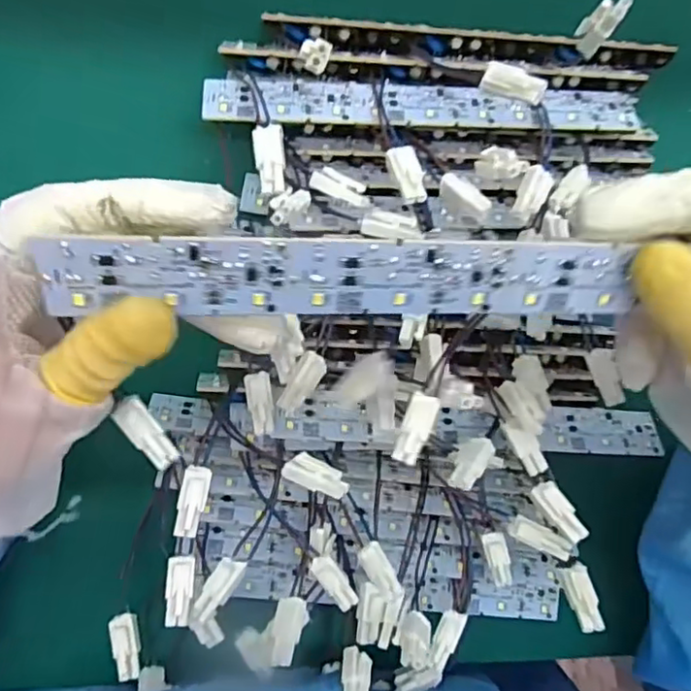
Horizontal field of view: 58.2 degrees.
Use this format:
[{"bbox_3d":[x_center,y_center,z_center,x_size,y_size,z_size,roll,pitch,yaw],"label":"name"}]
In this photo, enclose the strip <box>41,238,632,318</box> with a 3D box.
[{"bbox_3d":[0.004,-0.019,0.174,0.164,0.004,0.024,0,125,-10],"label":"strip"}]

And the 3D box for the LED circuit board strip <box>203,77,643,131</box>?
[{"bbox_3d":[0.036,-0.108,0.275,0.191,0.004,0.031,-2,62,-7],"label":"LED circuit board strip"}]

